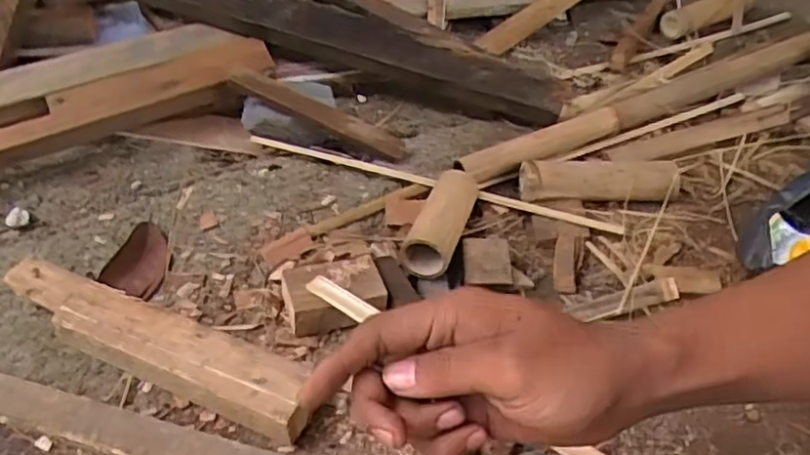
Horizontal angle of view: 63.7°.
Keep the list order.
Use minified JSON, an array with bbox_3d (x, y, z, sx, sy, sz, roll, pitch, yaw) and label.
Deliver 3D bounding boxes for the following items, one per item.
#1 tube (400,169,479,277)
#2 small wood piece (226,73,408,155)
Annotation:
[{"bbox_3d":[0.046,-0.011,0.740,0.054,0.050,0.143,17,48,17],"label":"tube"},{"bbox_3d":[-0.110,-0.149,0.839,0.231,0.029,0.033,23,47,-3],"label":"small wood piece"}]

